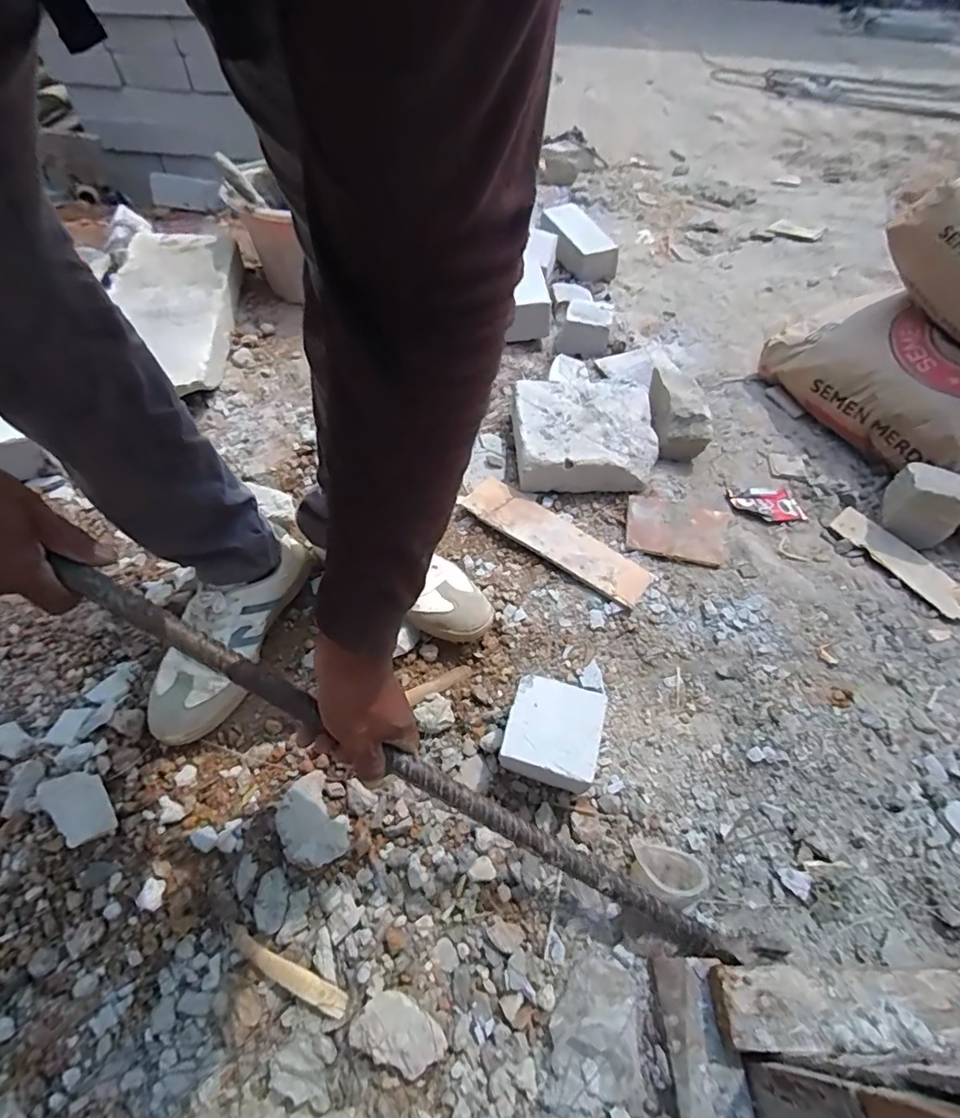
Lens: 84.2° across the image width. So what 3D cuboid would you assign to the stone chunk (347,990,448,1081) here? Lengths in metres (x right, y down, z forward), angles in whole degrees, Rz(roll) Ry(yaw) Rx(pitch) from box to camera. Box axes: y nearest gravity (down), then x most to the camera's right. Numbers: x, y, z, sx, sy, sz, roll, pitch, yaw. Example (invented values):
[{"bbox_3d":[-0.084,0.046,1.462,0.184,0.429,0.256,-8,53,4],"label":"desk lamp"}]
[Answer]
[{"bbox_3d":[-0.070,0.414,0.464,0.078,0.021,0.046,19,56,12],"label":"stone chunk"}]

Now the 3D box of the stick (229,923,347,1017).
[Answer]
[{"bbox_3d":[-0.182,0.380,0.490,0.132,0.021,0.020,21,56,13],"label":"stick"}]

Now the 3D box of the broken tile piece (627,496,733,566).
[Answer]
[{"bbox_3d":[0.303,-0.045,0.811,0.152,0.014,0.115,9,54,5],"label":"broken tile piece"}]

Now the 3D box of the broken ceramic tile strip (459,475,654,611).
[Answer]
[{"bbox_3d":[0.107,-0.030,0.791,0.298,0.024,0.078,34,60,21],"label":"broken ceramic tile strip"}]

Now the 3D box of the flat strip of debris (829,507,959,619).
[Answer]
[{"bbox_3d":[0.636,0.009,0.788,0.063,0.017,0.233,-30,60,-21],"label":"flat strip of debris"}]

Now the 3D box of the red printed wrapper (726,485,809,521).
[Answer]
[{"bbox_3d":[0.463,-0.088,0.856,0.110,0.008,0.070,-6,55,-6],"label":"red printed wrapper"}]

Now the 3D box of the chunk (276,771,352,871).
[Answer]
[{"bbox_3d":[-0.179,0.276,0.561,0.062,0.030,0.091,-24,58,-18],"label":"chunk"}]

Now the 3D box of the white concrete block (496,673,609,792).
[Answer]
[{"bbox_3d":[0.079,0.195,0.587,0.098,0.075,0.101,16,55,10],"label":"white concrete block"}]

